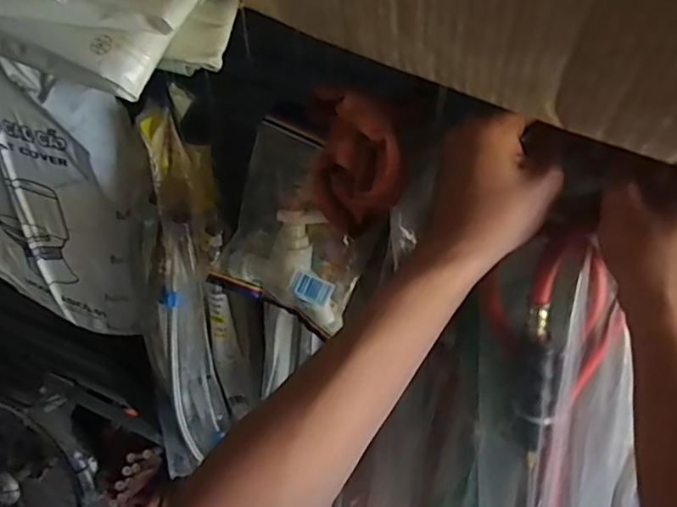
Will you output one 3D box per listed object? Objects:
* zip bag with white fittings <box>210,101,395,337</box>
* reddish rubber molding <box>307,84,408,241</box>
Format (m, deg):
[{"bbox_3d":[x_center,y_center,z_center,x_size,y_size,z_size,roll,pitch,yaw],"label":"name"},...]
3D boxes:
[{"bbox_3d":[-0.032,-0.026,0.517,0.131,0.171,0.041,25,13,8],"label":"zip bag with white fittings"},{"bbox_3d":[0.009,-0.065,0.453,0.033,0.107,0.096,-29,51,-25],"label":"reddish rubber molding"}]

